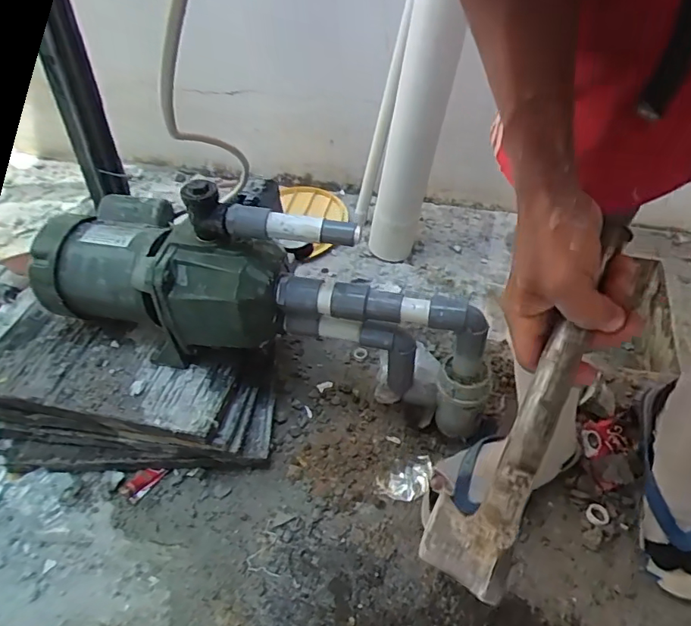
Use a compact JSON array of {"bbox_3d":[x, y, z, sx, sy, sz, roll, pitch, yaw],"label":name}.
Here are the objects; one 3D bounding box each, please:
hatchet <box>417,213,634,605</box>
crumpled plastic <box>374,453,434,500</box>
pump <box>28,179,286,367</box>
[{"bbox_3d":[0.127,0.050,0.338,0.055,0.030,0.259,25,81,28],"label":"hatchet"},{"bbox_3d":[0.085,0.234,0.735,0.080,0.012,0.057,-12,45,-6],"label":"crumpled plastic"},{"bbox_3d":[-0.256,-0.059,0.710,0.318,0.222,0.178,18,50,23],"label":"pump"}]

